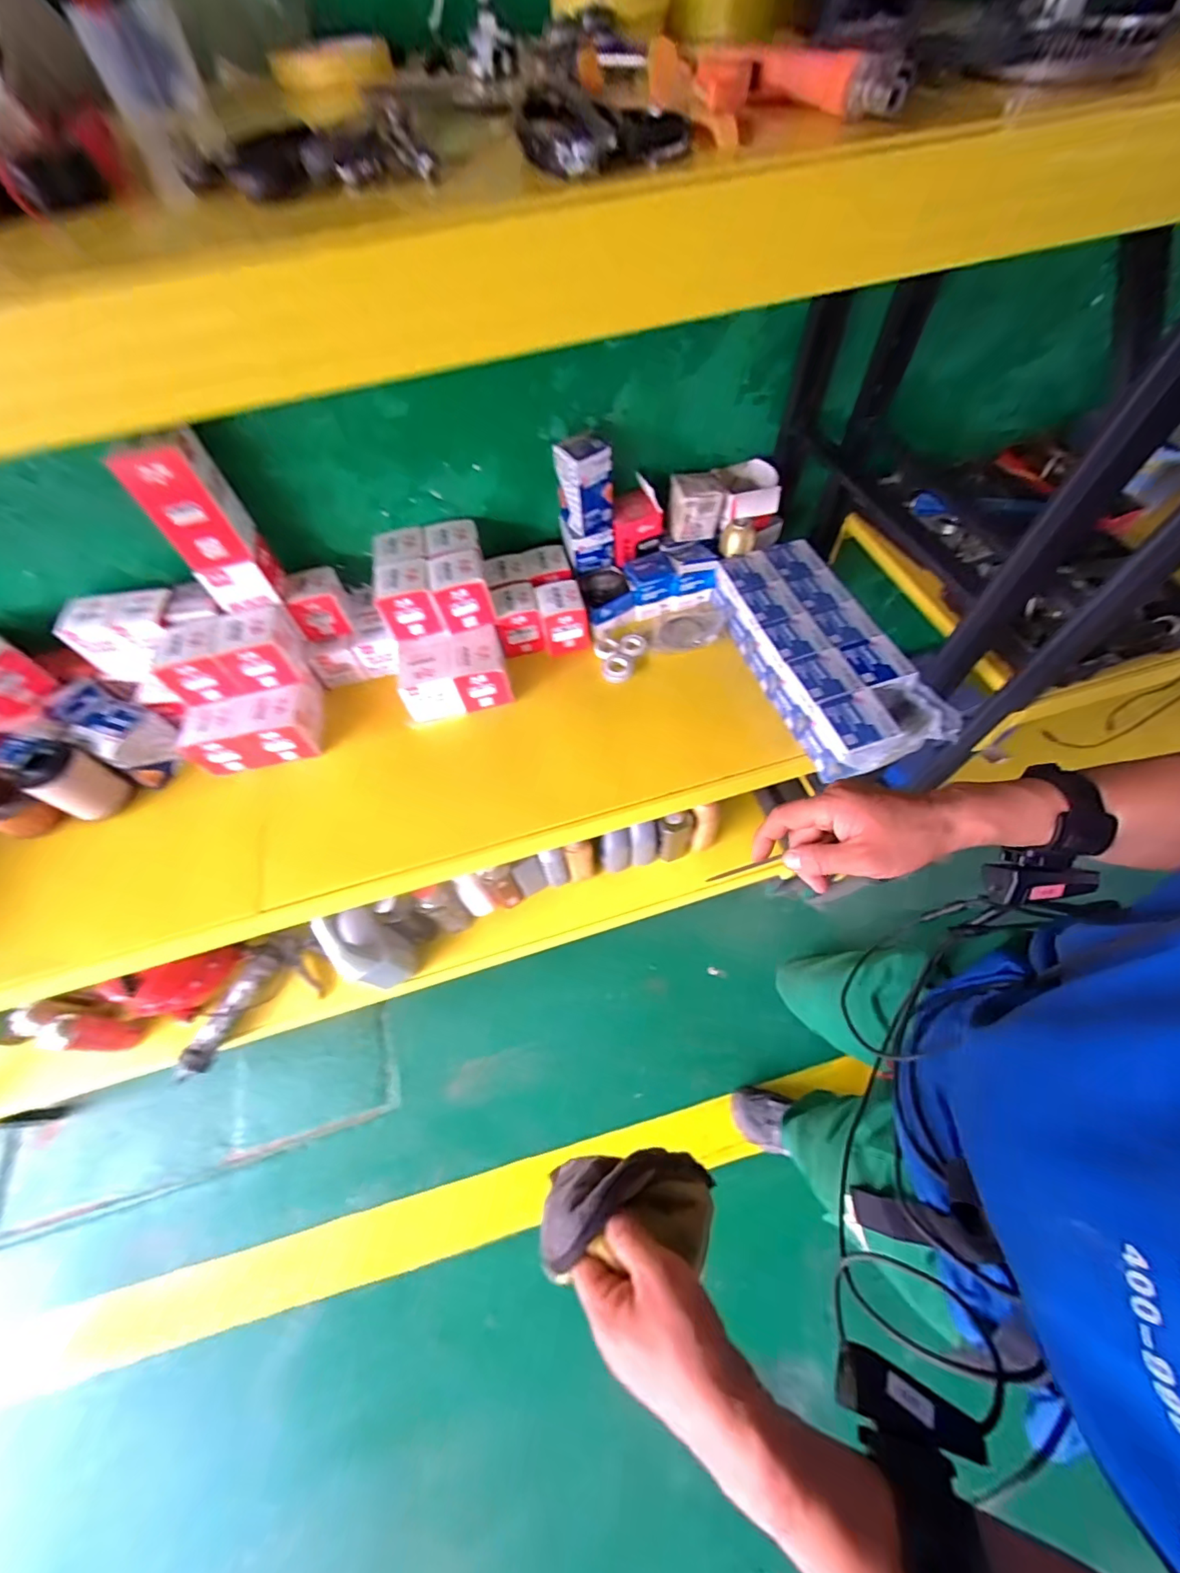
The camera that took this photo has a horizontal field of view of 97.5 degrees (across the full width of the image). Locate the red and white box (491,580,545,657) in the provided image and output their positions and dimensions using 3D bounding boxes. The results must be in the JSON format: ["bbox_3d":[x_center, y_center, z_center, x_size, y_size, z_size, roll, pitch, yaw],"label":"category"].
[{"bbox_3d":[-0.122,-0.287,0.891,0.075,0.080,0.092,-10,60,-3],"label":"red and white box"}]

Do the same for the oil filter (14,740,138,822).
[{"bbox_3d":[-0.744,-0.008,0.740,0.086,0.103,0.081,16,62,12],"label":"oil filter"}]

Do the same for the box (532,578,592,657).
[{"bbox_3d":[-0.043,-0.287,0.883,0.085,0.101,0.066,-9,60,-3],"label":"box"}]

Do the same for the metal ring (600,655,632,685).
[{"bbox_3d":[0.045,-0.201,0.869,0.051,0.015,0.058,-3,60,1],"label":"metal ring"}]

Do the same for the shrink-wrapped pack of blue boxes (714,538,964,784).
[{"bbox_3d":[0.348,-0.205,0.808,0.185,0.091,0.407,-18,60,-8],"label":"shrink-wrapped pack of blue boxes"}]

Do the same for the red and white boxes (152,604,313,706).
[{"bbox_3d":[-0.537,-0.193,0.780,0.179,0.089,0.090,-18,60,-7],"label":"red and white boxes"}]

